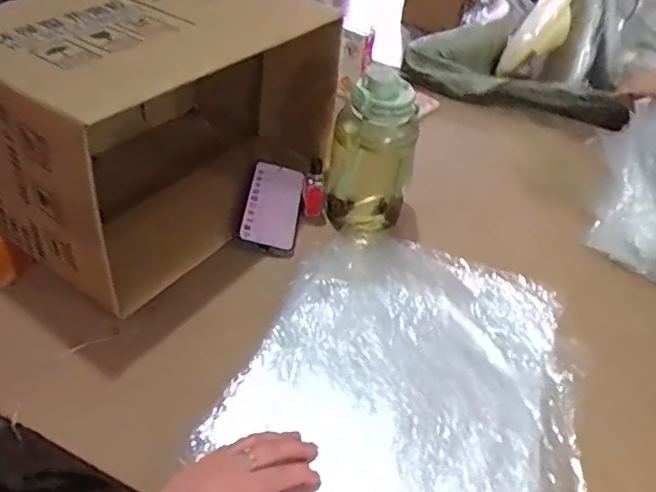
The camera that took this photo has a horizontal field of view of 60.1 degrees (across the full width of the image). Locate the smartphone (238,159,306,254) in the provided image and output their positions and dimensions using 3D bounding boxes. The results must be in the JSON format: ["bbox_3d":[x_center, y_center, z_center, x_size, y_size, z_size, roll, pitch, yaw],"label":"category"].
[{"bbox_3d":[-0.077,-0.061,0.802,0.076,0.011,0.168,13,45,-7],"label":"smartphone"}]

